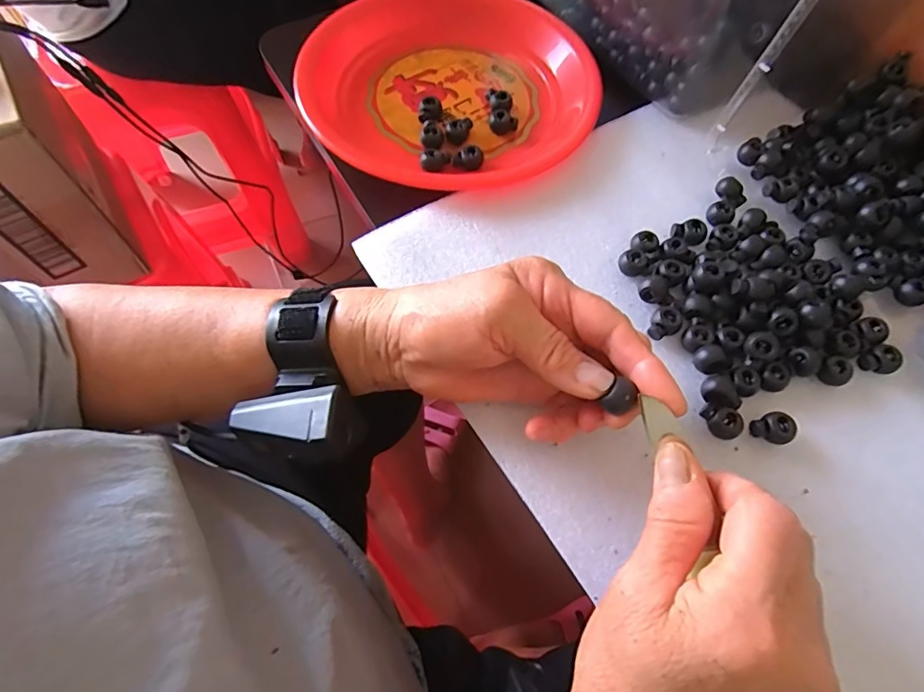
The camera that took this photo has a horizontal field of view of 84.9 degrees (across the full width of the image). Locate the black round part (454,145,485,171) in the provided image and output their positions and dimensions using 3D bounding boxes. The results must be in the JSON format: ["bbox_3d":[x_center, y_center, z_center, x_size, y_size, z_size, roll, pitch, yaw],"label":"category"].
[{"bbox_3d":[0.005,-0.139,0.373,0.021,0.011,0.014,11,64,4],"label":"black round part"}]

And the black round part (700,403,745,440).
[{"bbox_3d":[0.144,0.042,0.281,0.022,0.010,0.015,21,66,9],"label":"black round part"}]

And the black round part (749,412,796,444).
[{"bbox_3d":[0.172,0.046,0.280,0.020,0.011,0.017,-20,66,-11],"label":"black round part"}]

